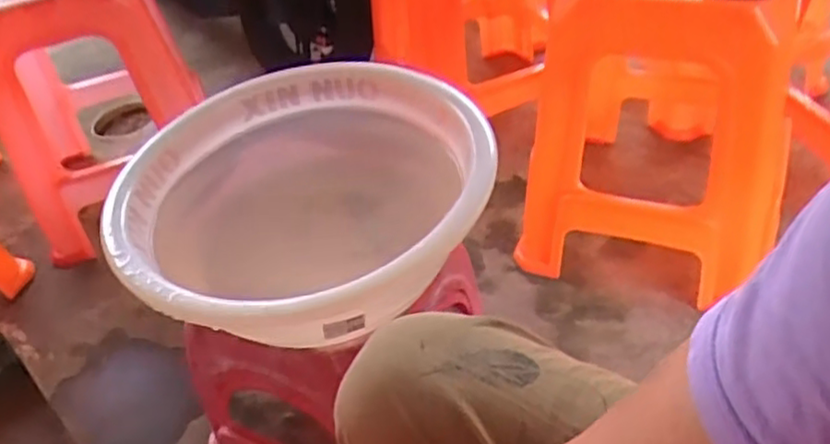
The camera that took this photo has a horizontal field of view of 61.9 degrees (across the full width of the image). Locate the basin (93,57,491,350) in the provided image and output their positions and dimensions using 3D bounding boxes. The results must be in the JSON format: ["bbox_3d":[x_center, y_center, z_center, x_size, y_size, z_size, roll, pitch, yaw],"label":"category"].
[{"bbox_3d":[-0.106,-0.009,0.710,0.360,0.147,0.358,-2,43,6],"label":"basin"}]

